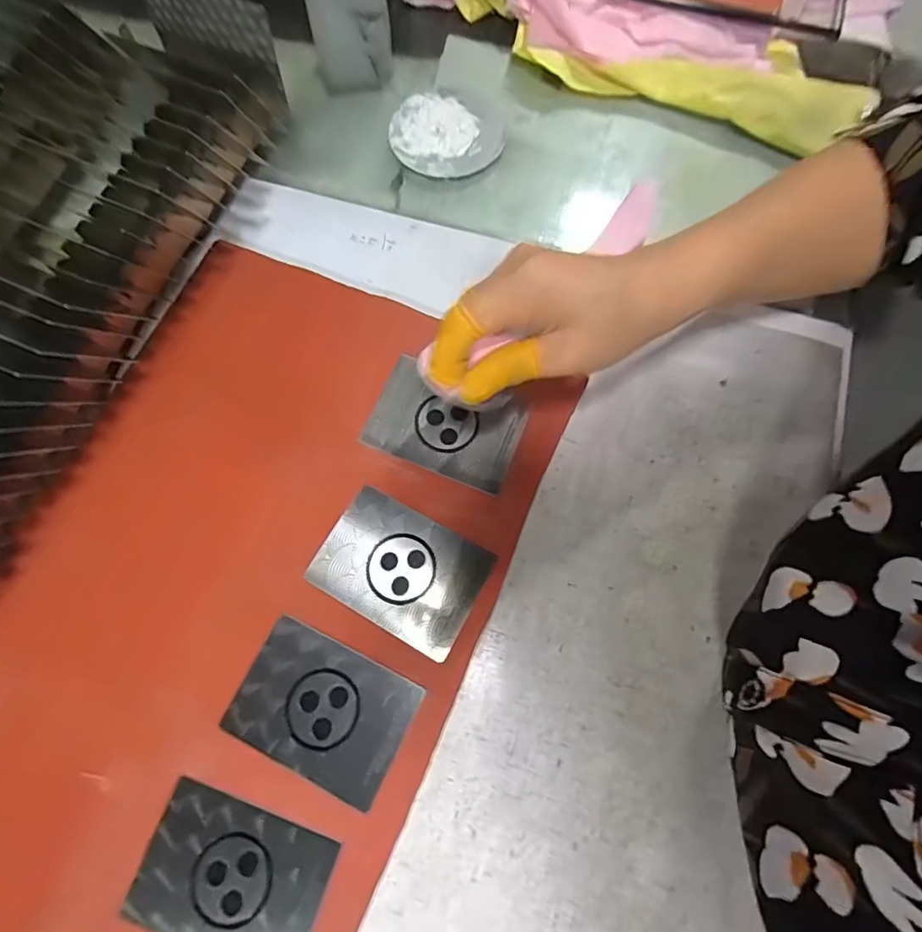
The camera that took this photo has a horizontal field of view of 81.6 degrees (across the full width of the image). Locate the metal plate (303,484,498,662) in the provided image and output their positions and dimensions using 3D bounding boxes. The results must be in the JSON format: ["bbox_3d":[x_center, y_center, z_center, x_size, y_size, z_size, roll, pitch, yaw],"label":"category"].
[{"bbox_3d":[-0.033,0.056,0.292,0.086,0.004,0.063,29,76,6],"label":"metal plate"}]

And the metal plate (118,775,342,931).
[{"bbox_3d":[-0.106,0.192,0.248,0.083,0.006,0.058,21,69,4],"label":"metal plate"}]

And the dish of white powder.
[{"bbox_3d":[-0.011,-0.249,0.396,0.082,0.005,0.083,0,72,0],"label":"dish of white powder"}]

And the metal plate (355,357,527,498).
[{"bbox_3d":[-0.009,-0.025,0.317,0.086,0.004,0.058,21,73,6],"label":"metal plate"}]

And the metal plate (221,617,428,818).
[{"bbox_3d":[-0.069,0.123,0.270,0.084,0.004,0.061,27,75,3],"label":"metal plate"}]

